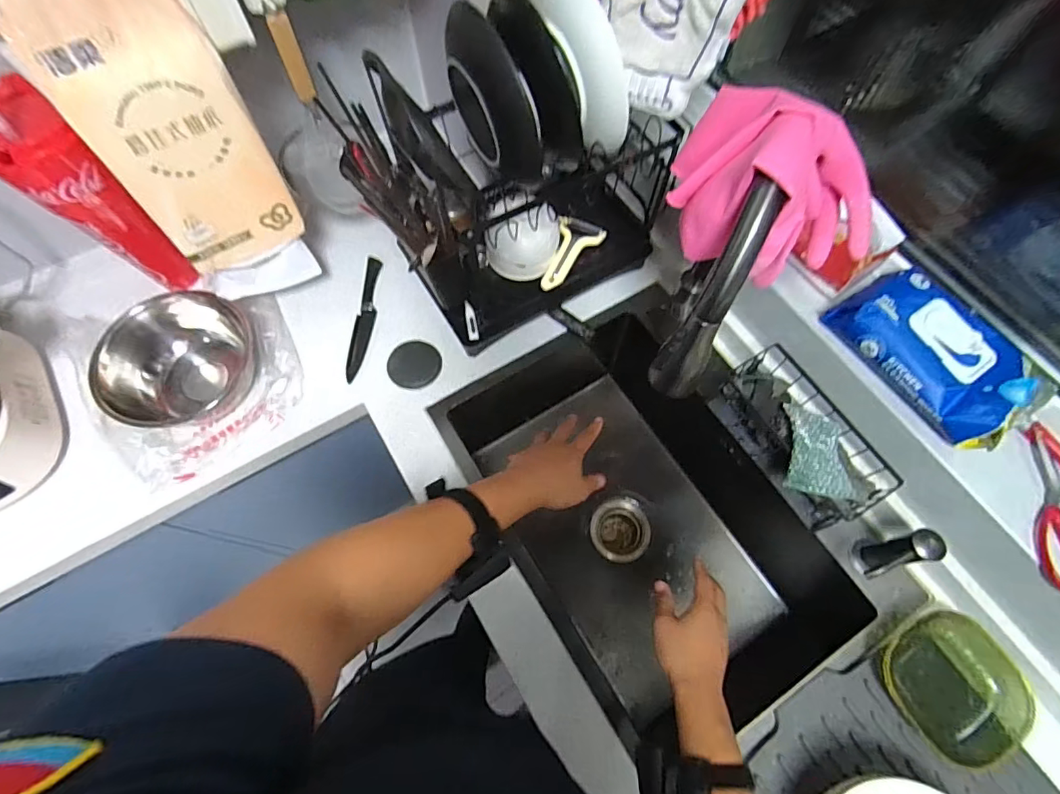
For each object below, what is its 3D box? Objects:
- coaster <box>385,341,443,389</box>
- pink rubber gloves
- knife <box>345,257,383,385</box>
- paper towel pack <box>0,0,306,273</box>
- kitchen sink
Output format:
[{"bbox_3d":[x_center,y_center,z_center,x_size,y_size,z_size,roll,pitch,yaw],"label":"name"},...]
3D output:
[{"bbox_3d":[-0.179,-0.051,0.792,0.079,0.004,0.077,0,67,0],"label":"coaster"},{"bbox_3d":[0.205,-0.181,0.451,0.193,0.125,0.128,41,73,15],"label":"pink rubber gloves"},{"bbox_3d":[-0.267,-0.129,0.832,0.029,0.010,0.223,4,67,1],"label":"knife"},{"bbox_3d":[-0.393,-0.291,0.576,0.156,0.321,0.072,-33,71,-13],"label":"paper towel pack"},{"bbox_3d":[0.189,0.187,0.836,0.427,0.265,0.631,-30,71,-12],"label":"kitchen sink"}]

